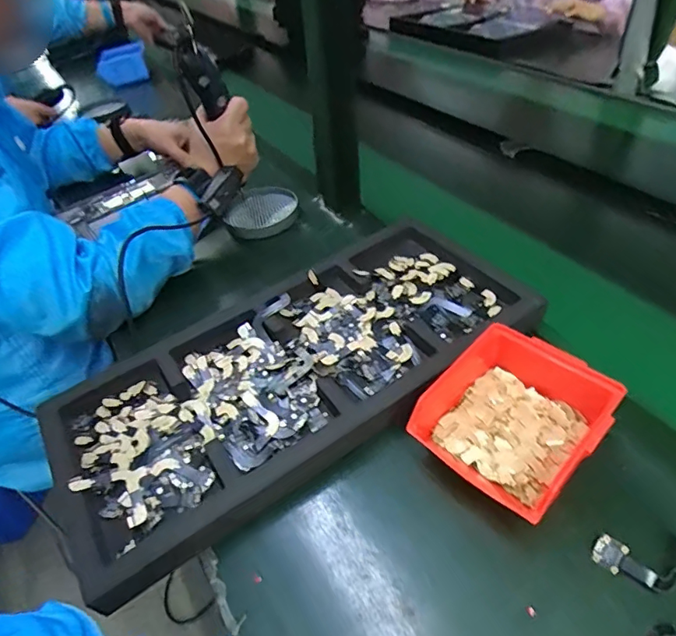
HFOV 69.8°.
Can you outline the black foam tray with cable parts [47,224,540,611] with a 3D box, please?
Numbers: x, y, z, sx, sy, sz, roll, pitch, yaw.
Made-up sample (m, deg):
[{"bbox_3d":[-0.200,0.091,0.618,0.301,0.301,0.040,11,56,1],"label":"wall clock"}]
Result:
[{"bbox_3d":[-0.038,0.044,0.501,0.492,0.036,0.226,-28,47,-21],"label":"black foam tray with cable parts"}]

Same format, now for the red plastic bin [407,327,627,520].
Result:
[{"bbox_3d":[0.150,0.084,0.410,0.124,0.063,0.139,31,55,33],"label":"red plastic bin"}]

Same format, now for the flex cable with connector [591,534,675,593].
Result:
[{"bbox_3d":[0.221,0.176,0.349,0.068,0.006,0.035,-1,43,6],"label":"flex cable with connector"}]

